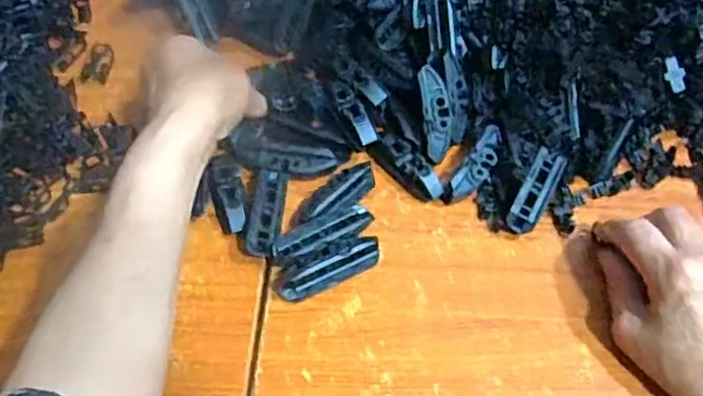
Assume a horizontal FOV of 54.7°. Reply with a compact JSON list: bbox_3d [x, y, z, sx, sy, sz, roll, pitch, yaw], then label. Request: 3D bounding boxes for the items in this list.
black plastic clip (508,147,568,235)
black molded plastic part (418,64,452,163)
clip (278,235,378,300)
[{"bbox_3d":[0.134,-0.004,0.493,0.020,0.016,0.074,25,56,19],"label":"black plastic clip"},{"bbox_3d":[0.062,-0.062,0.497,0.022,0.006,0.067,-6,90,-4],"label":"black molded plastic part"},{"bbox_3d":[-0.014,0.045,0.440,0.071,0.019,0.017,-23,55,-16],"label":"clip"}]

